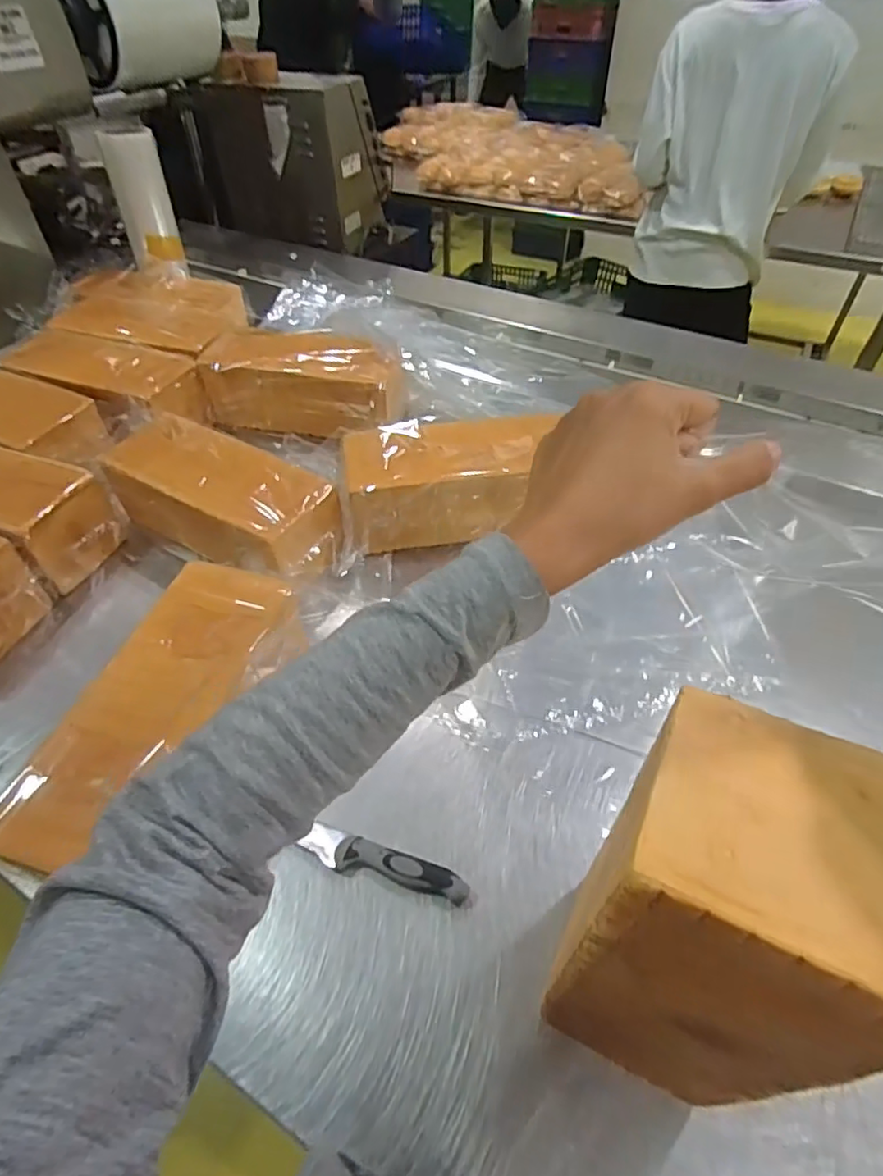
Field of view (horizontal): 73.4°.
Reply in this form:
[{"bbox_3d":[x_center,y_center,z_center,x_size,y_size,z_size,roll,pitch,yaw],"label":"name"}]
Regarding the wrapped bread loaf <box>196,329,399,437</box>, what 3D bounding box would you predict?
[{"bbox_3d":[-0.238,-0.375,1.091,0.349,0.106,0.173,10,49,9],"label":"wrapped bread loaf"}]

